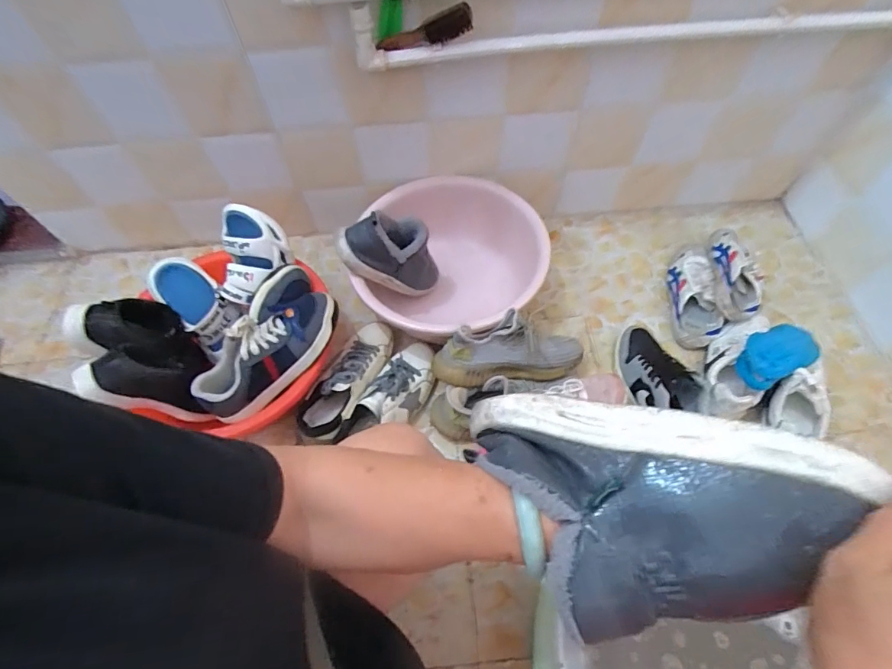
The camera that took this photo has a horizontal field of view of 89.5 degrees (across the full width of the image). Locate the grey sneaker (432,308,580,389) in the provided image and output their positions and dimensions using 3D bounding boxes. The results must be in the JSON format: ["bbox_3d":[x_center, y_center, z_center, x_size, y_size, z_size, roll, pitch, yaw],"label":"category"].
[{"bbox_3d":[0.128,0.028,0.822,0.288,0.109,0.091,-1,58,-17],"label":"grey sneaker"}]

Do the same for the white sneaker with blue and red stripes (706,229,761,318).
[{"bbox_3d":[0.619,-0.138,0.961,0.088,0.087,0.235,11,62,7],"label":"white sneaker with blue and red stripes"}]

